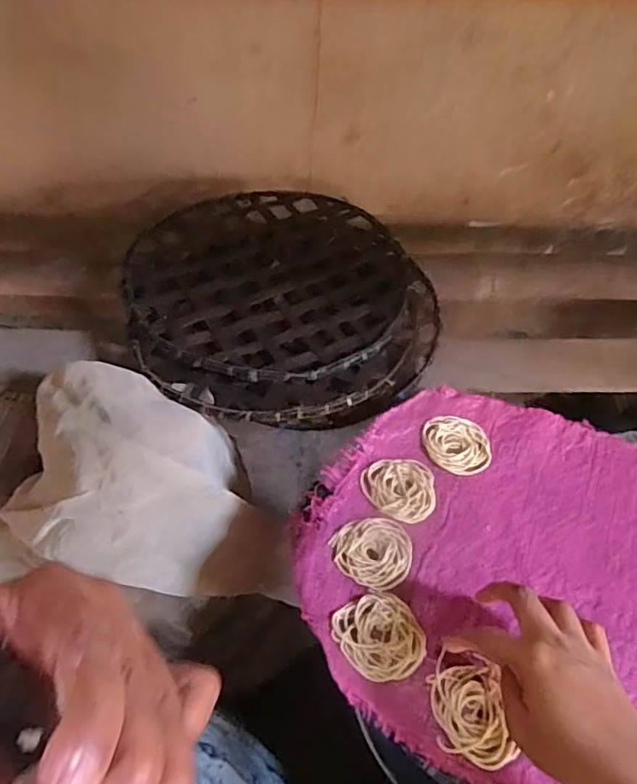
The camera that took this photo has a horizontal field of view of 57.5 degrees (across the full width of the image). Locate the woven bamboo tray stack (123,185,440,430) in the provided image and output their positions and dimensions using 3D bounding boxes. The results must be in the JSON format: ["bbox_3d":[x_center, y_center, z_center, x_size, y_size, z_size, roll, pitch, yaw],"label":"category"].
[{"bbox_3d":[-0.045,-0.124,0.757,0.385,0.064,0.418,-15,49,-16],"label":"woven bamboo tray stack"}]

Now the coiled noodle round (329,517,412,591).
[{"bbox_3d":[0.049,0.138,0.507,0.066,0.006,0.065,1,47,-1],"label":"coiled noodle round"}]

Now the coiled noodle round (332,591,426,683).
[{"bbox_3d":[0.049,0.190,0.452,0.063,0.006,0.065,1,47,-1],"label":"coiled noodle round"}]

